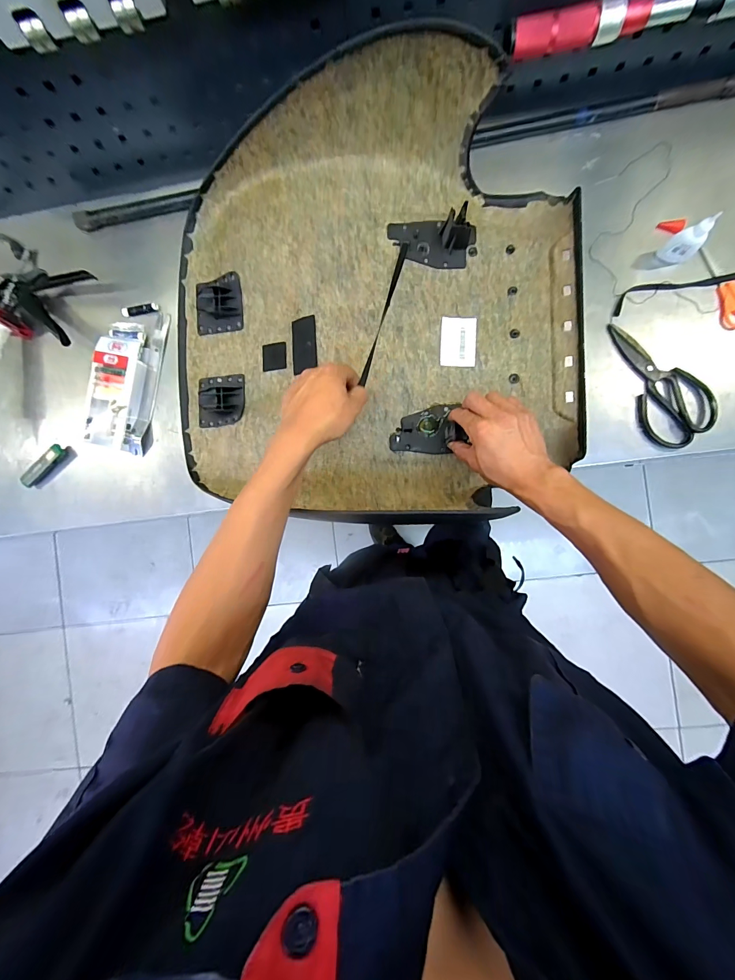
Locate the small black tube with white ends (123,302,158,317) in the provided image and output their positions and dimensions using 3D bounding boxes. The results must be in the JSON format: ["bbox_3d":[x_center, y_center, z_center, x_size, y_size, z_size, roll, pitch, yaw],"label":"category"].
[{"bbox_3d":[-0.370,-0.293,0.589,0.057,0.010,0.013,-7,89,4],"label":"small black tube with white ends"}]

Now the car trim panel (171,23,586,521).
[{"bbox_3d":[-0.007,-0.220,0.469,0.566,0.158,0.520,-2,89,4],"label":"car trim panel"}]

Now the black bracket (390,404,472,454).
[{"bbox_3d":[0.082,-0.087,0.496,0.092,0.043,0.069,2,91,-5],"label":"black bracket"}]

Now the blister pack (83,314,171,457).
[{"bbox_3d":[-0.391,-0.178,0.579,0.095,0.032,0.232,9,90,4],"label":"blister pack"}]

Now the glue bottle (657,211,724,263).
[{"bbox_3d":[0.435,-0.339,0.495,0.025,0.082,0.038,-36,87,3],"label":"glue bottle"}]

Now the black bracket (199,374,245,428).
[{"bbox_3d":[-0.229,-0.140,0.566,0.079,0.022,0.079,-1,90,4],"label":"black bracket"}]

